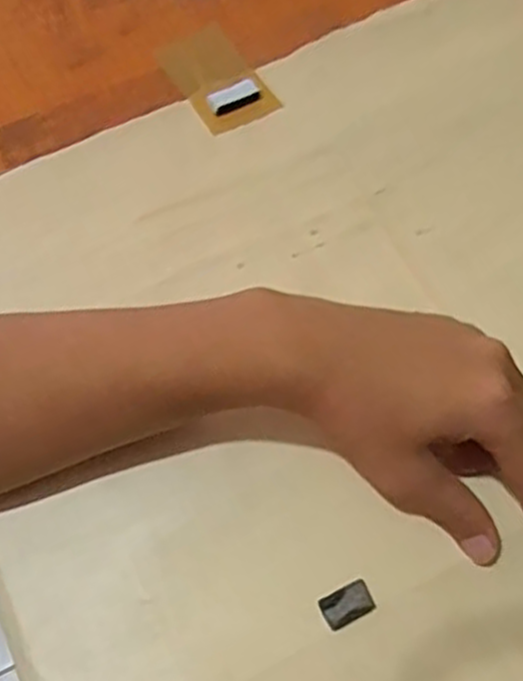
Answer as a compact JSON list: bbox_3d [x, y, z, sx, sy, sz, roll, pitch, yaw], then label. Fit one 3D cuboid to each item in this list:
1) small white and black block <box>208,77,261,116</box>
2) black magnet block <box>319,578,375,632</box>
[{"bbox_3d":[-0.016,-0.150,0.477,0.032,0.006,0.016,-23,67,-15],"label":"small white and black block"},{"bbox_3d":[0.038,0.118,0.346,0.024,0.004,0.015,-26,68,-16],"label":"black magnet block"}]

